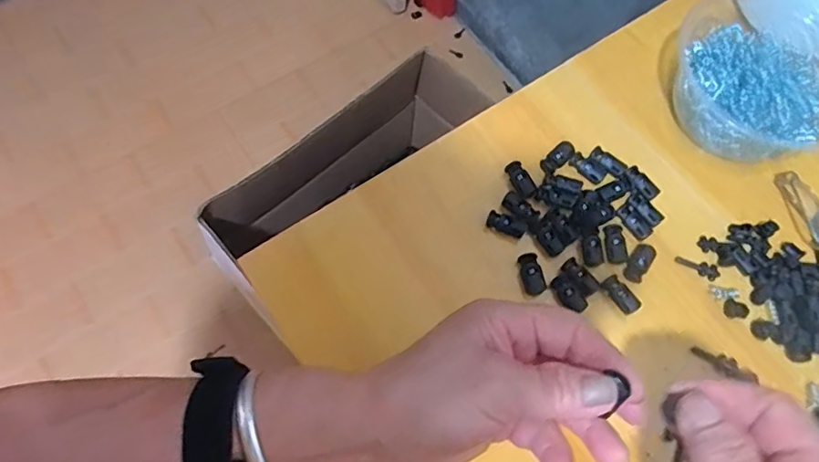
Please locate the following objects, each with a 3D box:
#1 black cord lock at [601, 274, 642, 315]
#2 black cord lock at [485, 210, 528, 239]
[{"bbox_3d":[0.140,0.042,0.370,0.015,0.007,0.027,-27,71,-12],"label":"black cord lock"},{"bbox_3d":[0.067,-0.004,0.390,0.028,0.009,0.011,26,69,8],"label":"black cord lock"}]

